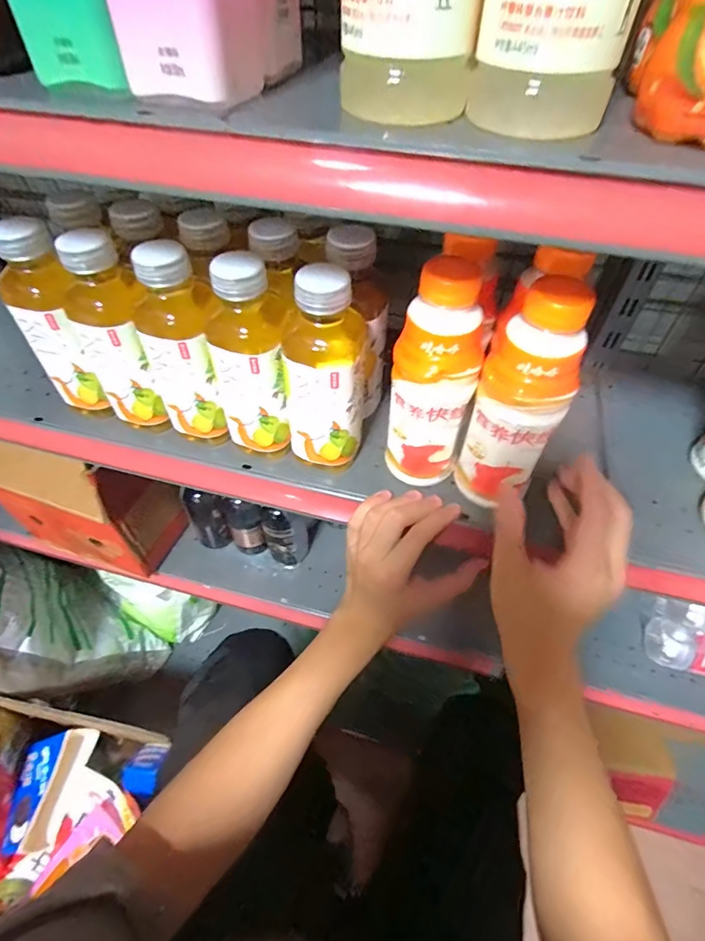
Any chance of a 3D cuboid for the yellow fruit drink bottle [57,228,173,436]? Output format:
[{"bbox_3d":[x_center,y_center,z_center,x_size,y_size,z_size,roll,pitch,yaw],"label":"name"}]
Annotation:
[{"bbox_3d":[-0.207,-0.111,0.411,0.055,0.182,0.053,-28,56,-22],"label":"yellow fruit drink bottle"}]

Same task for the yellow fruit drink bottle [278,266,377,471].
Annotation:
[{"bbox_3d":[-0.024,-0.085,0.389,0.076,0.162,0.070,4,51,2],"label":"yellow fruit drink bottle"}]

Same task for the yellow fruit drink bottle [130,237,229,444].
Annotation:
[{"bbox_3d":[-0.151,-0.109,0.407,0.065,0.175,0.070,-15,52,-13],"label":"yellow fruit drink bottle"}]

